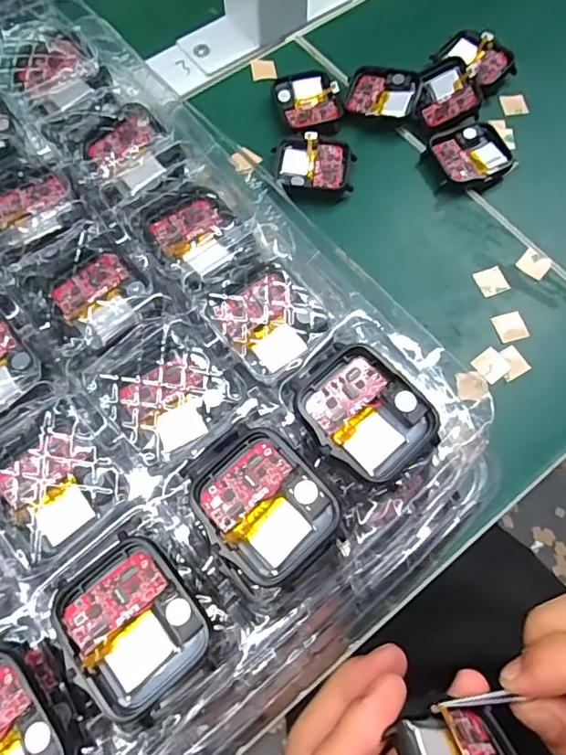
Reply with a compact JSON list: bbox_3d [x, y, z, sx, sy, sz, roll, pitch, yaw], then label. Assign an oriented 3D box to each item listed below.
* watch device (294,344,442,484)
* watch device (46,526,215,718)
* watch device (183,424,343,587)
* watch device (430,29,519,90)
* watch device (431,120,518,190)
[{"bbox_3d":[0.028,0.012,0.180,0.037,0.008,0.044,-36,75,-14],"label":"watch device"},{"bbox_3d":[-0.046,0.075,0.161,0.038,0.014,0.045,-36,75,-14],"label":"watch device"},{"bbox_3d":[-0.008,0.042,0.174,0.037,0.017,0.048,-38,75,-14],"label":"watch device"},{"bbox_3d":[0.120,-0.198,0.327,0.038,0.011,0.044,-39,74,-13],"label":"watch device"},{"bbox_3d":[0.108,-0.130,0.305,0.041,0.011,0.043,-22,70,-8],"label":"watch device"}]

